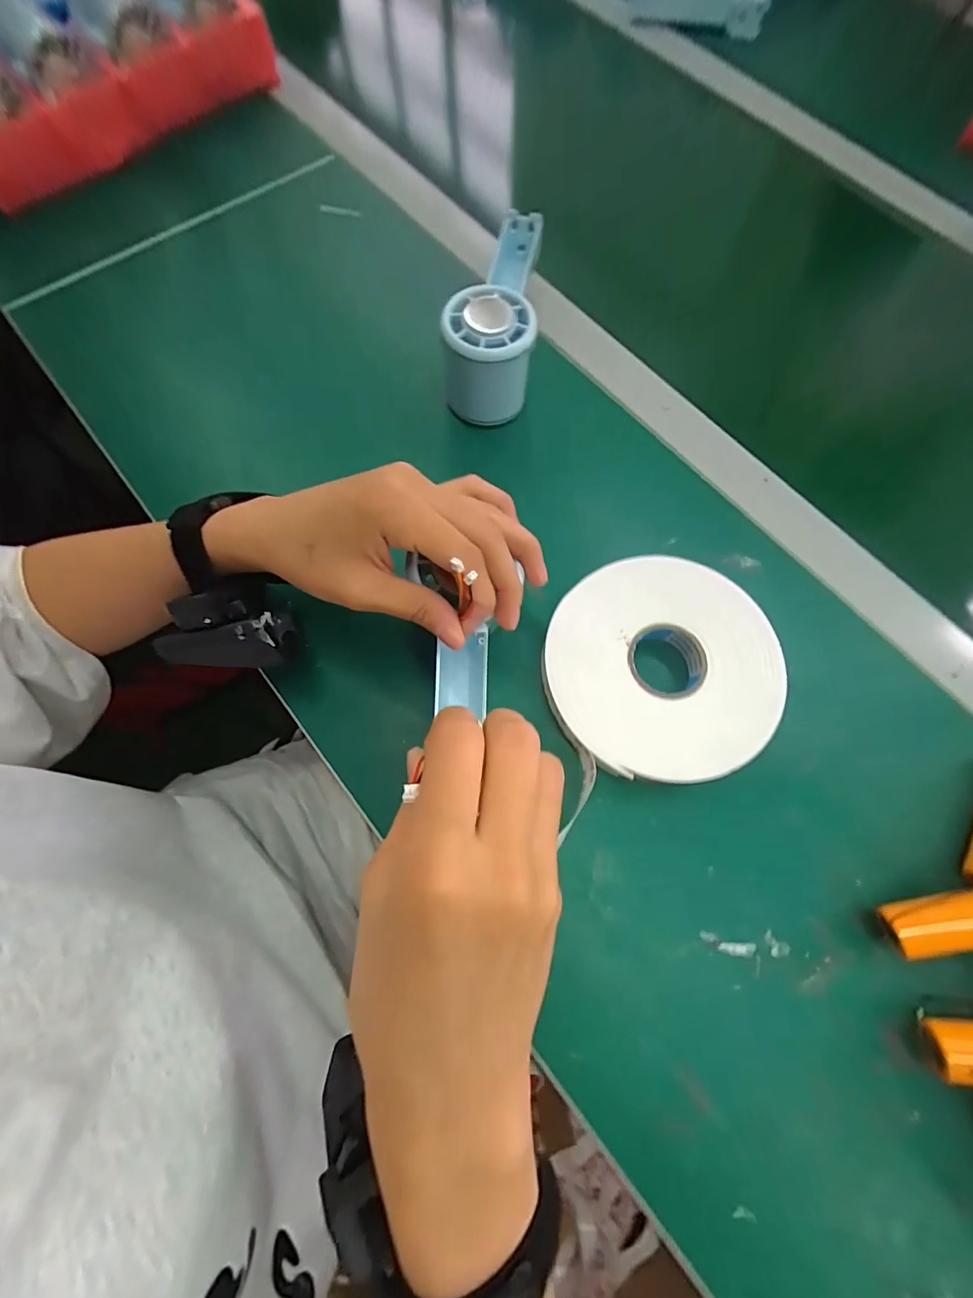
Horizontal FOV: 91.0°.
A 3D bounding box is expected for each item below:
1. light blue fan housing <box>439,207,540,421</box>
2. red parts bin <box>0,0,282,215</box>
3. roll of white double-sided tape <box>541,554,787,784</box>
[{"bbox_3d":[0.008,-0.238,0.329,0.051,0.059,0.158,7,71,0],"label":"light blue fan housing"},{"bbox_3d":[-0.300,-0.453,0.400,0.285,0.043,0.075,-37,76,-13],"label":"red parts bin"},{"bbox_3d":[0.096,0.011,0.269,0.125,0.029,0.119,1,71,-2],"label":"roll of white double-sided tape"}]

